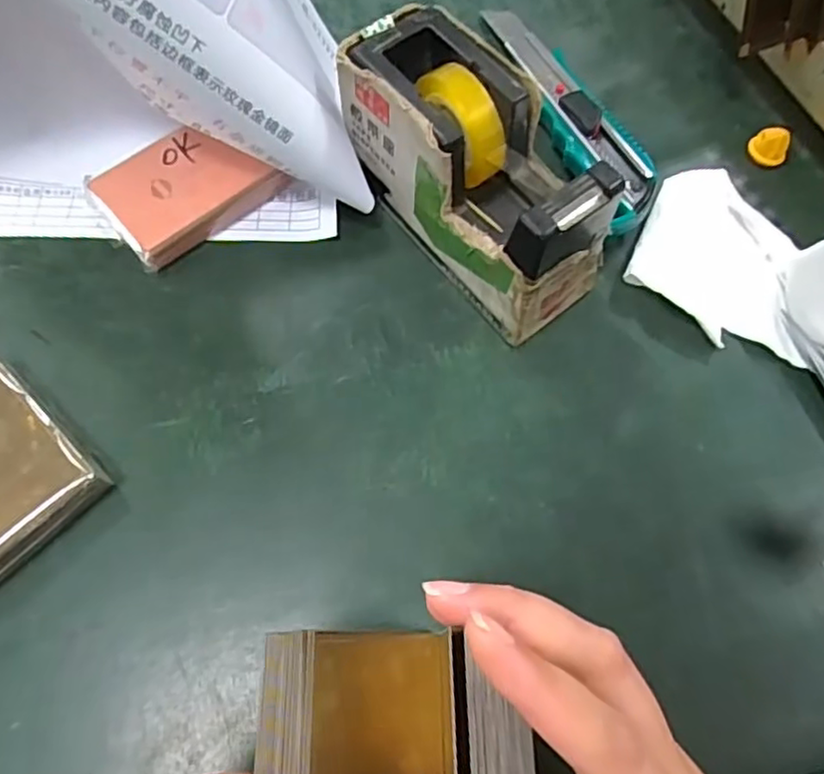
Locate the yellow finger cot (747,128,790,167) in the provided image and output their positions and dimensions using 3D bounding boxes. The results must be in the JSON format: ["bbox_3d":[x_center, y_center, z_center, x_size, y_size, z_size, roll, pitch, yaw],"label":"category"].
[{"bbox_3d":[0.198,-0.134,0.357,0.020,0.015,0.013,29,69,9],"label":"yellow finger cot"}]

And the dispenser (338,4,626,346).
[{"bbox_3d":[0.029,-0.098,0.300,0.058,0.079,0.138,-38,74,-16],"label":"dispenser"}]

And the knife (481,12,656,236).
[{"bbox_3d":[0.084,-0.153,0.355,0.037,0.027,0.172,-18,69,-9],"label":"knife"}]

